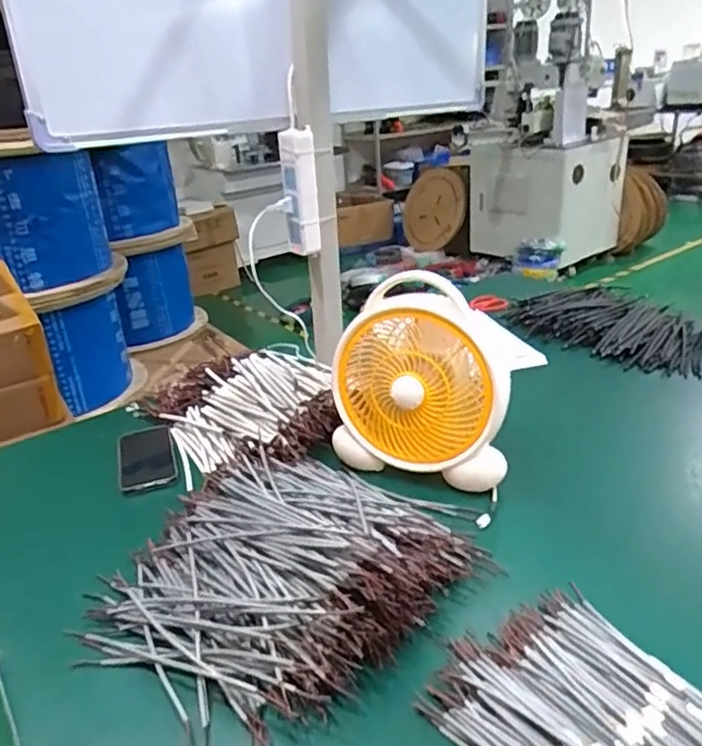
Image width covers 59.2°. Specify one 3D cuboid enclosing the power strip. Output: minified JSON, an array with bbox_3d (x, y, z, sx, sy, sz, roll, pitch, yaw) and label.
[{"bbox_3d":[-0.078,-0.274,0.950,0.056,0.179,0.046,-7,25,-3],"label":"power strip"}]

